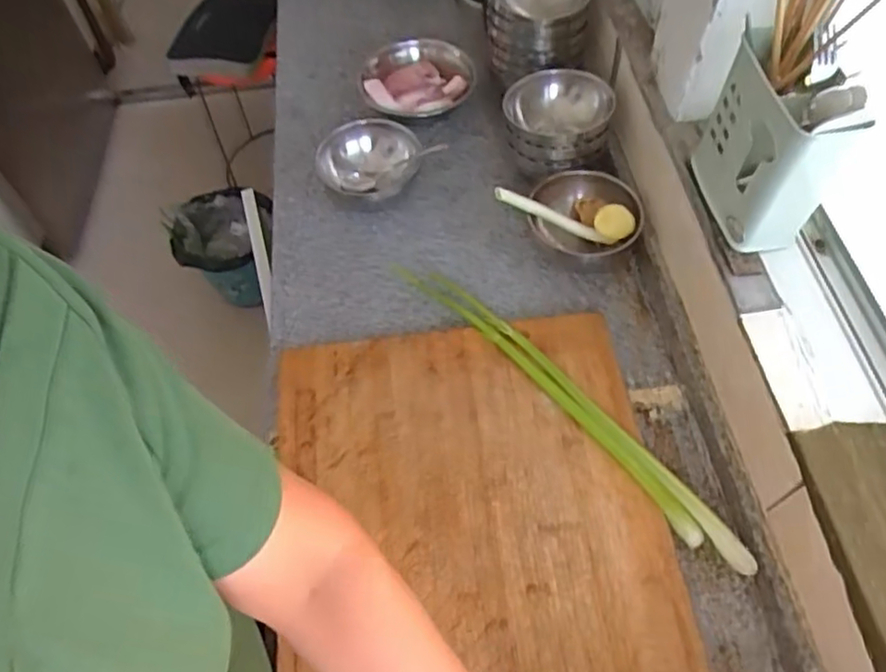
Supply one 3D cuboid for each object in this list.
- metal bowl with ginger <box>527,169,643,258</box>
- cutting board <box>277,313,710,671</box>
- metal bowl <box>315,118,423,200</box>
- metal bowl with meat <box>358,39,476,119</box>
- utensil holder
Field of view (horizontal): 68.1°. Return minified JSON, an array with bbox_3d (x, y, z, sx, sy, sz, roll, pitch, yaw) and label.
[{"bbox_3d":[0.185,-0.153,0.858,0.135,0.069,0.144,-2,60,3],"label":"metal bowl with ginger"},{"bbox_3d":[0.034,0.243,0.637,0.388,0.027,0.577,-8,58,-1],"label":"cutting board"},{"bbox_3d":[-0.100,-0.236,0.927,0.136,0.077,0.136,5,60,7],"label":"metal bowl"},{"bbox_3d":[-0.043,-0.408,1.038,0.172,0.059,0.182,-1,58,1],"label":"metal bowl with meat"},{"bbox_3d":[0.313,-0.182,0.639,0.068,0.157,0.139,-10,60,-2],"label":"utensil holder"}]

